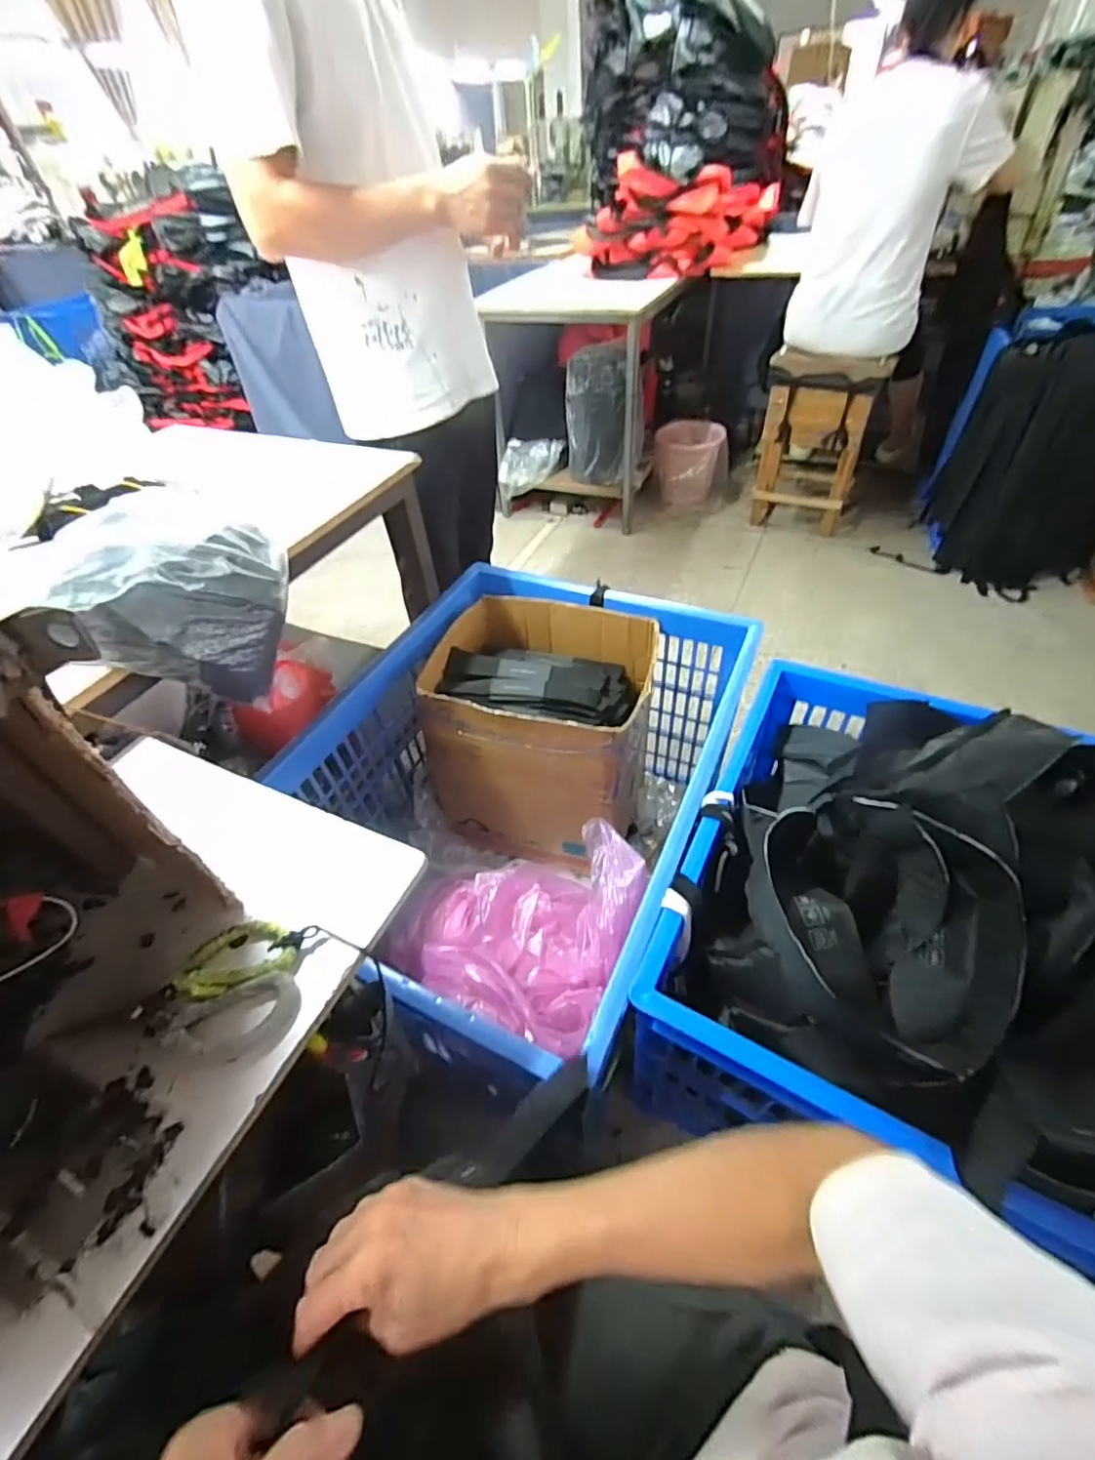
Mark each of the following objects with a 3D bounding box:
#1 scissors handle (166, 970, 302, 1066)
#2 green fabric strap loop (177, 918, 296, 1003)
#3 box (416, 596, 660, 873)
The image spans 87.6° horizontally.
[{"bbox_3d":[-0.243,0.228,0.444,0.093,0.014,0.058,-19,48,-12],"label":"scissors handle"},{"bbox_3d":[-0.257,0.189,0.477,0.087,0.018,0.054,-17,47,-10],"label":"green fabric strap loop"},{"bbox_3d":[-0.003,0.009,1.229,0.407,0.433,0.371,13,49,17],"label":"box"}]

